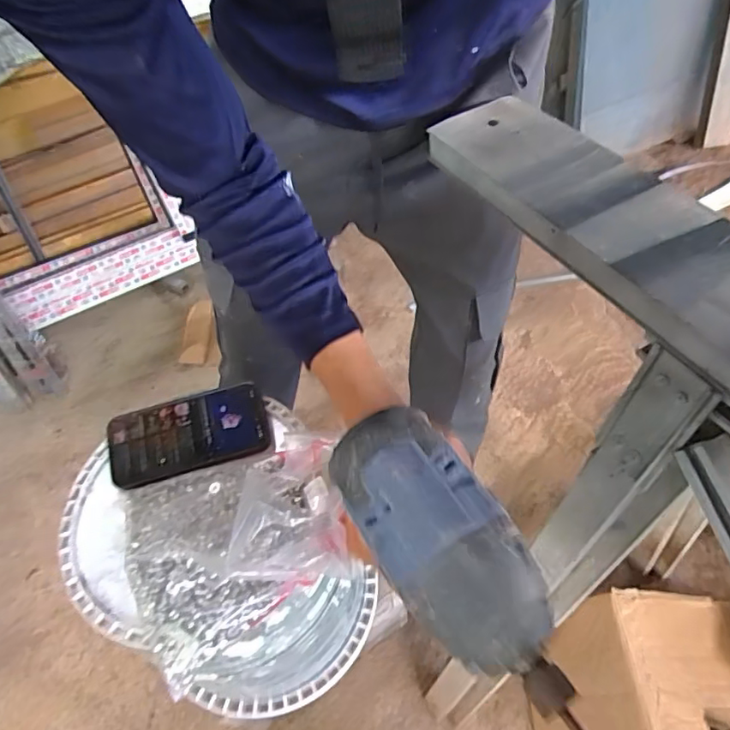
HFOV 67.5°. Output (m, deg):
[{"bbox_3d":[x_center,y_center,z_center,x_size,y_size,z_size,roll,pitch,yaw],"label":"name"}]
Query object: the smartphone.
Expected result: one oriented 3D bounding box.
[{"bbox_3d":[-0.184,0.072,0.563,0.159,0.017,0.084,-15,52,-6],"label":"smartphone"}]

